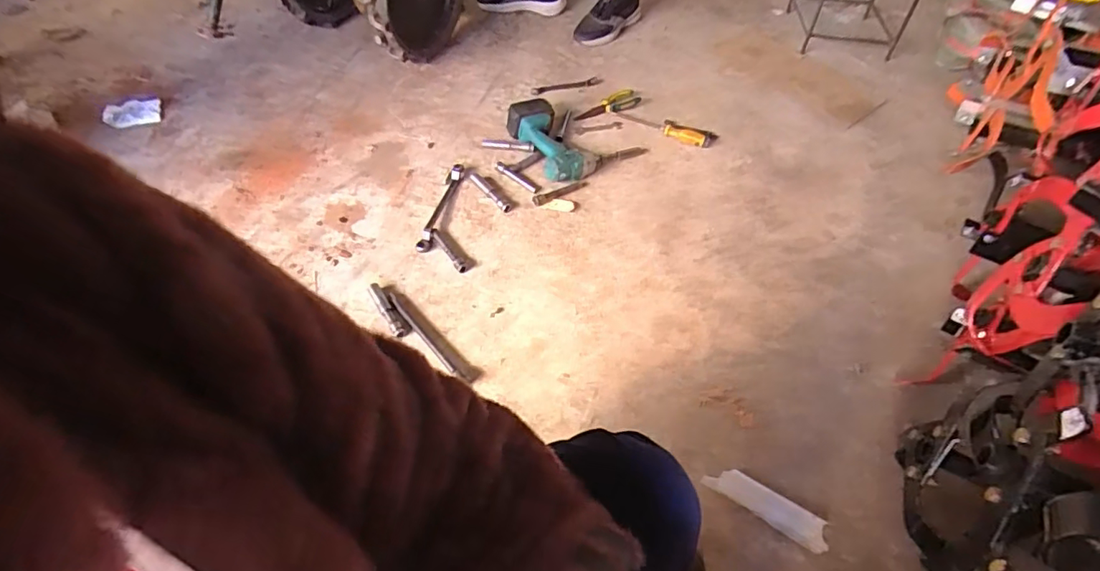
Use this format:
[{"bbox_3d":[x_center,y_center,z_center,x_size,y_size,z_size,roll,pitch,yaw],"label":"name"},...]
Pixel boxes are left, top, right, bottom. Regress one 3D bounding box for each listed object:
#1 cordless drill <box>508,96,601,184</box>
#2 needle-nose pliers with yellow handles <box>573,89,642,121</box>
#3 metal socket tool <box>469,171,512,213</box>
[{"bbox_3d":[-0.002,-0.351,1.293,0.127,0.069,0.262,-27,59,-20],"label":"cordless drill"},{"bbox_3d":[0.148,-0.485,1.431,0.185,0.024,0.069,-29,60,-22],"label":"needle-nose pliers with yellow handles"},{"bbox_3d":[-0.140,-0.214,1.220,0.024,0.022,0.138,-34,60,-27],"label":"metal socket tool"}]

